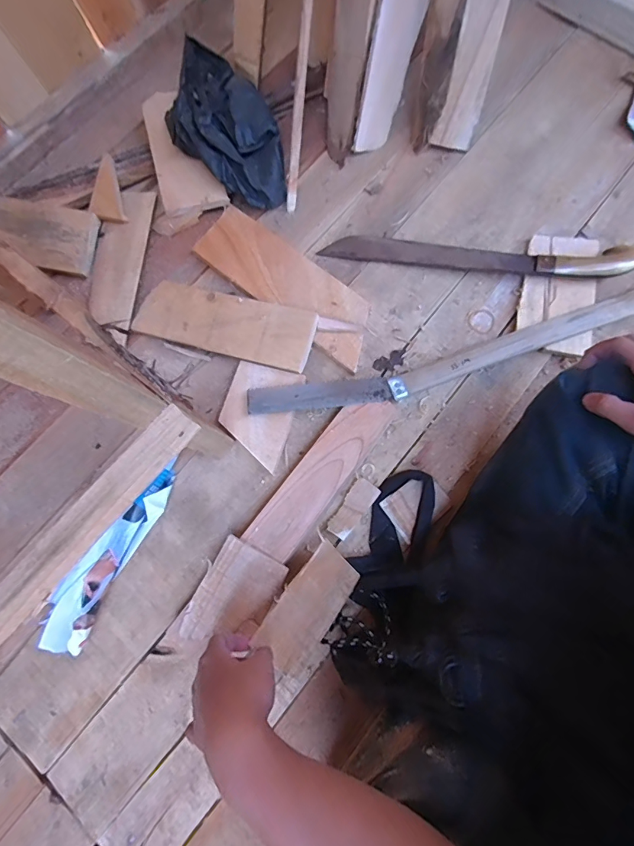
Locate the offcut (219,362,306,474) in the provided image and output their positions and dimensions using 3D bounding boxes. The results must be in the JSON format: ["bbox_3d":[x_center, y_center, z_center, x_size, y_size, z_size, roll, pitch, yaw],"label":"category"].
[{"bbox_3d":[-0.080,-0.013,0.577,0.093,0.017,0.130,16,77,4],"label":"offcut"}]

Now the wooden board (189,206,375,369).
[{"bbox_3d":[-0.042,-0.203,0.616,0.295,0.021,0.095,39,80,9],"label":"wooden board"}]

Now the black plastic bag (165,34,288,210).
[{"bbox_3d":[-0.139,-0.438,0.643,0.145,0.068,0.261,-27,78,-6],"label":"black plastic bag"}]

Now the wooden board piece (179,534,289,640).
[{"bbox_3d":[-0.095,0.200,0.493,0.080,0.008,0.115,28,78,9],"label":"wooden board piece"}]

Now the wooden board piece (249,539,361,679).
[{"bbox_3d":[-0.006,0.204,0.481,0.130,0.005,0.073,-48,110,-28],"label":"wooden board piece"}]

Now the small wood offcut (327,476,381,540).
[{"bbox_3d":[0.046,0.108,0.545,0.032,0.009,0.078,36,80,8],"label":"small wood offcut"}]

